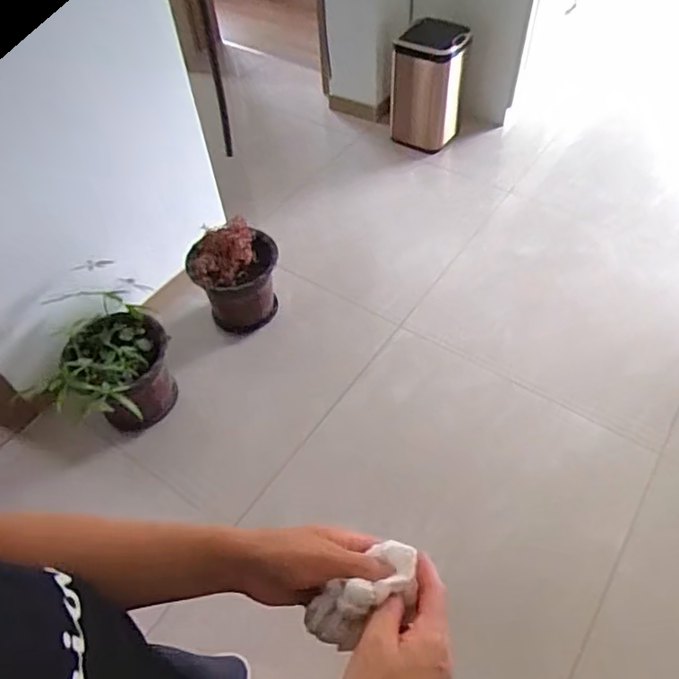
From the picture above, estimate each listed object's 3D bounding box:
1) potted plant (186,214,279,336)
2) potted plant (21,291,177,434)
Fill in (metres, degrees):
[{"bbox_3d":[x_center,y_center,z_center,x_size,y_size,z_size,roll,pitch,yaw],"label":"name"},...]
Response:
[{"bbox_3d":[-0.287,-0.167,1.617,0.219,0.334,0.199,-4,51,-2],"label":"potted plant"},{"bbox_3d":[-0.561,0.080,1.436,0.259,0.295,0.258,-2,51,0],"label":"potted plant"}]

